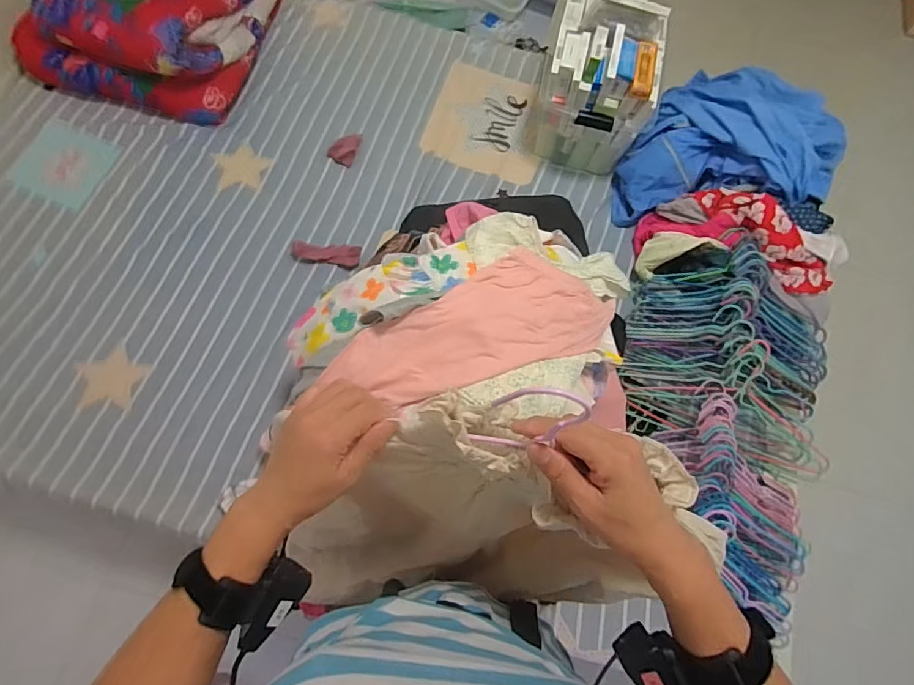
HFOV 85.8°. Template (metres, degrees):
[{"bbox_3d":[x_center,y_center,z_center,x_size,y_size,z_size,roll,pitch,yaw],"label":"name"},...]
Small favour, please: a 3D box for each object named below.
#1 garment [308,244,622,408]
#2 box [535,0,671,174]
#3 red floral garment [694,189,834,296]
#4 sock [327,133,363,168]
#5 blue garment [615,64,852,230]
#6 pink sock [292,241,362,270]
[{"bbox_3d":[0.038,-0.030,0.745,0.454,0.074,0.181,-19,74,-10],"label":"garment"},{"bbox_3d":[0.354,-0.646,1.217,0.264,0.333,0.326,17,70,4],"label":"box"},{"bbox_3d":[0.730,-0.242,1.144,0.371,0.096,0.105,44,74,-1],"label":"red floral garment"},{"bbox_3d":[-0.288,-0.511,1.285,0.068,0.022,0.096,26,71,7],"label":"sock"},{"bbox_3d":[0.722,-0.540,1.257,0.598,0.206,0.449,2,70,-2],"label":"blue garment"},{"bbox_3d":[-0.319,-0.214,1.196,0.166,0.015,0.059,7,70,0],"label":"pink sock"}]

